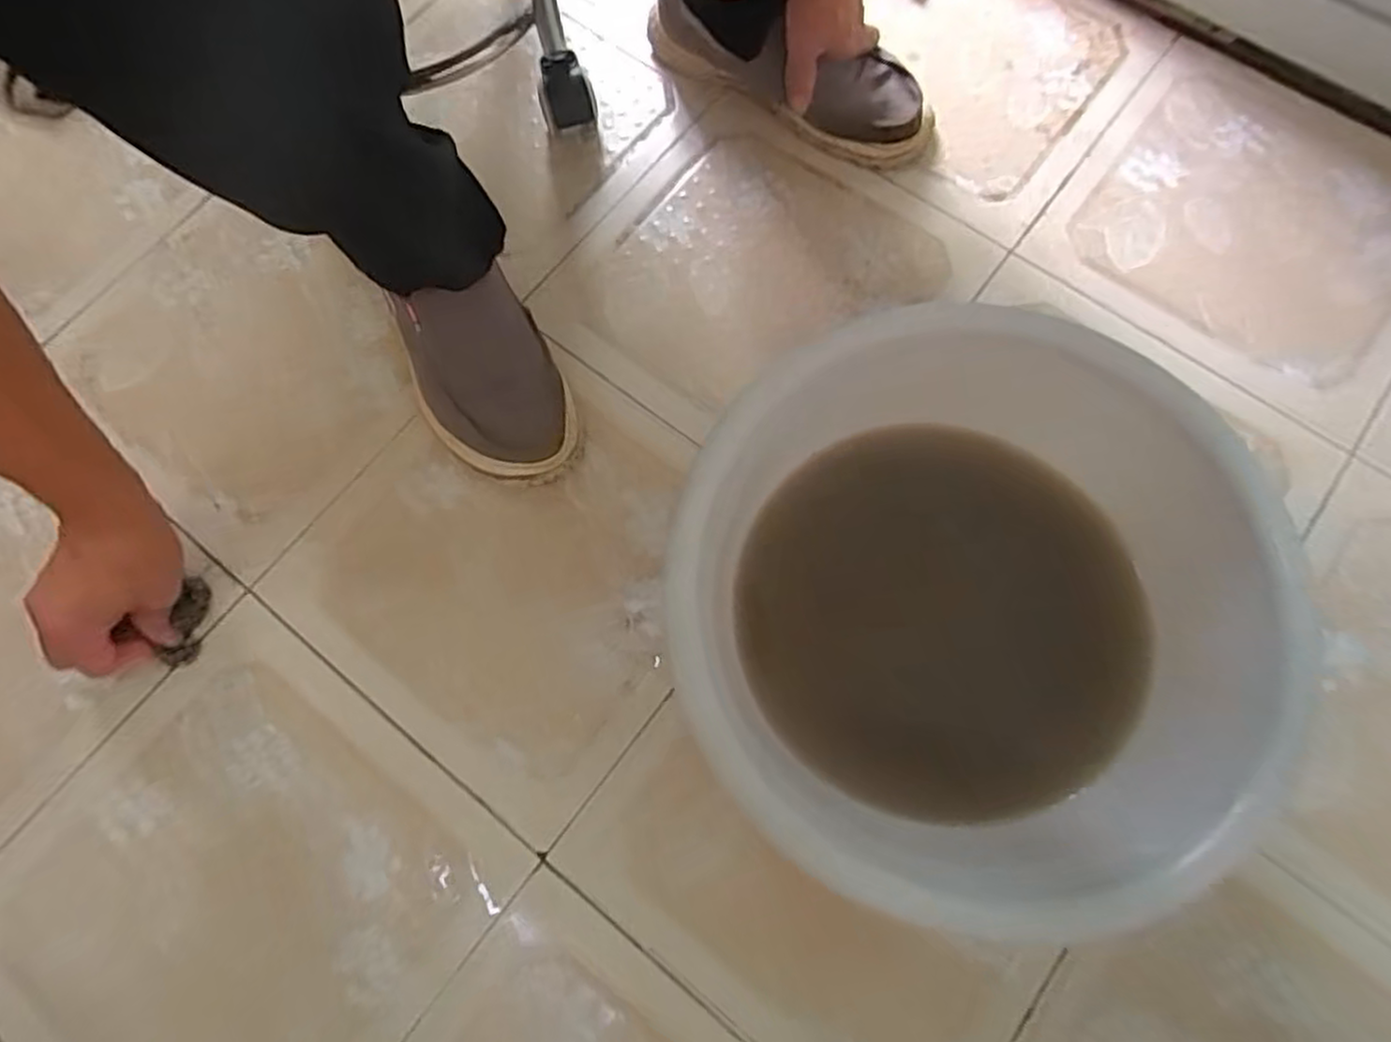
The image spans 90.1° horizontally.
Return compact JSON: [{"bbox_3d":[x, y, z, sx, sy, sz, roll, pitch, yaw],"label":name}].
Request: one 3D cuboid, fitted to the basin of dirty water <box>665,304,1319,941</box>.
[{"bbox_3d":[0.162,0.048,0.450,0.350,0.170,0.345,-1,74,2],"label":"basin of dirty water"}]

